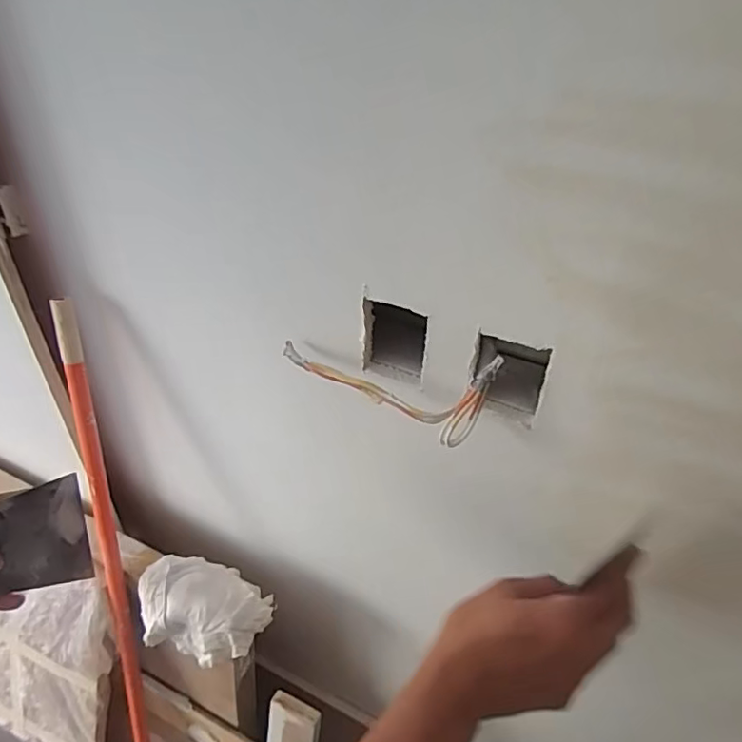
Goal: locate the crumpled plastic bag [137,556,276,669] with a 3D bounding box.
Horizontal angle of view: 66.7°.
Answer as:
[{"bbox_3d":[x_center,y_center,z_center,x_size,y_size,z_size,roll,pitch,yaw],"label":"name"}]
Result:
[{"bbox_3d":[-0.217,0.302,0.735,0.177,0.066,0.122,13,40,13],"label":"crumpled plastic bag"}]

